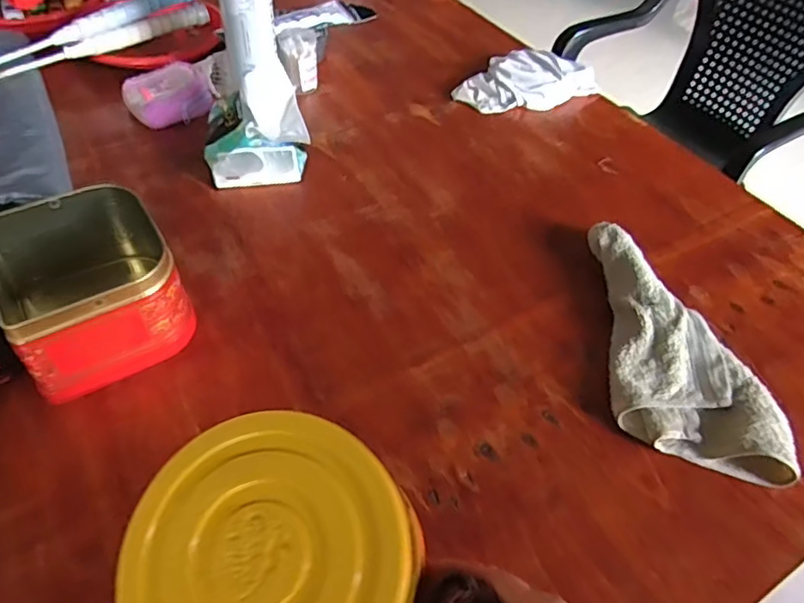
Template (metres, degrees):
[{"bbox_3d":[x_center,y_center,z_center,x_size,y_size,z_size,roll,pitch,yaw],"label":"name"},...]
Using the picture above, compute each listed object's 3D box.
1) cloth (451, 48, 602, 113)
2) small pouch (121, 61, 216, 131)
[{"bbox_3d":[0.186,-0.337,0.878,0.221,0.034,0.119,-23,54,-23],"label":"cloth"},{"bbox_3d":[-0.318,-0.283,0.792,0.110,0.038,0.107,-23,54,-23],"label":"small pouch"}]

